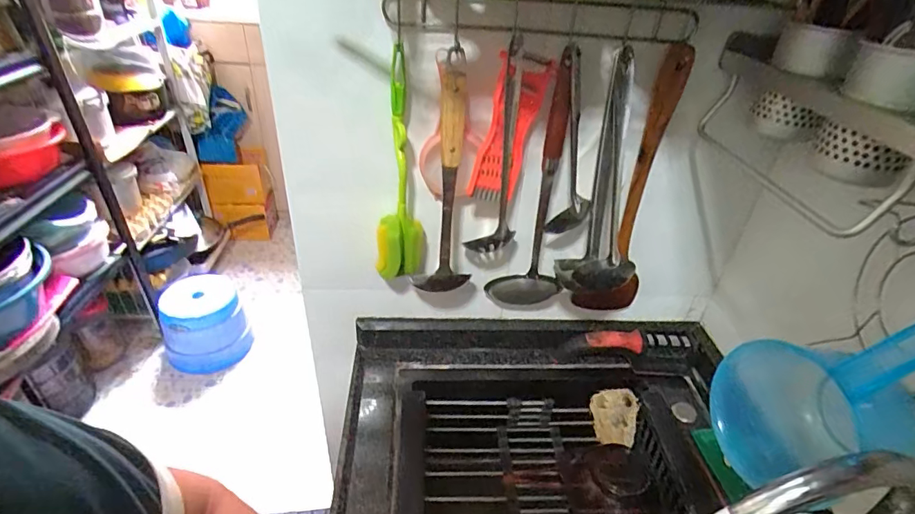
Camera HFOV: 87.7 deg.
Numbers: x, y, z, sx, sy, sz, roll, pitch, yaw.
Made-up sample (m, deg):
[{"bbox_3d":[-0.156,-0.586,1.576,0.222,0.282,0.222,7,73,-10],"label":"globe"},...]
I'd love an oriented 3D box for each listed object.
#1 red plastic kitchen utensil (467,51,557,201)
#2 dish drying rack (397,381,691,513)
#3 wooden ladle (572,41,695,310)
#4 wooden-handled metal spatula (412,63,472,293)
[{"bbox_3d":[0.060,-0.143,0.553,0.083,0.158,0.018,-9,37,-19],"label":"red plastic kitchen utensil"},{"bbox_3d":[0.112,0.296,0.656,0.358,0.094,0.197,2,35,-3],"label":"dish drying rack"},{"bbox_3d":[0.236,-0.067,0.617,0.088,0.383,0.041,1,35,-4],"label":"wooden ladle"},{"bbox_3d":[-0.017,-0.076,0.573,0.064,0.278,0.056,0,35,-6],"label":"wooden-handled metal spatula"}]

